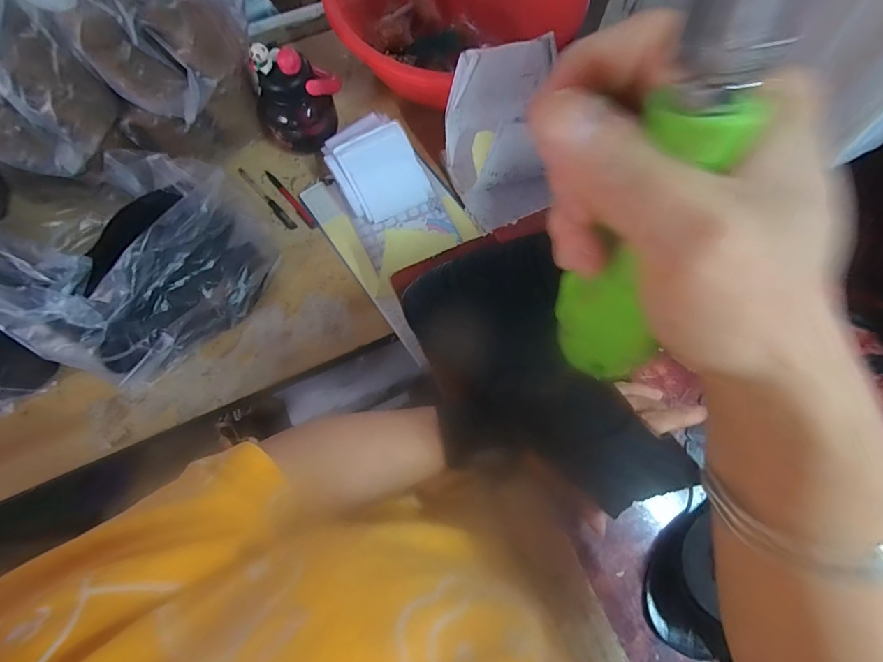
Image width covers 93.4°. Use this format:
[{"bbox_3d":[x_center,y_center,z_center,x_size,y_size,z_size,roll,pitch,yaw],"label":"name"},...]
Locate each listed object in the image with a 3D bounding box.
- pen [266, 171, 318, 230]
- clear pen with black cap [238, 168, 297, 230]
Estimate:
[{"bbox_3d":[-0.249,-0.216,0.686,0.013,0.006,0.136,-40,78,-12],"label":"pen"},{"bbox_3d":[-0.283,-0.215,0.678,0.013,0.009,0.142,-40,78,-12],"label":"clear pen with black cap"}]

